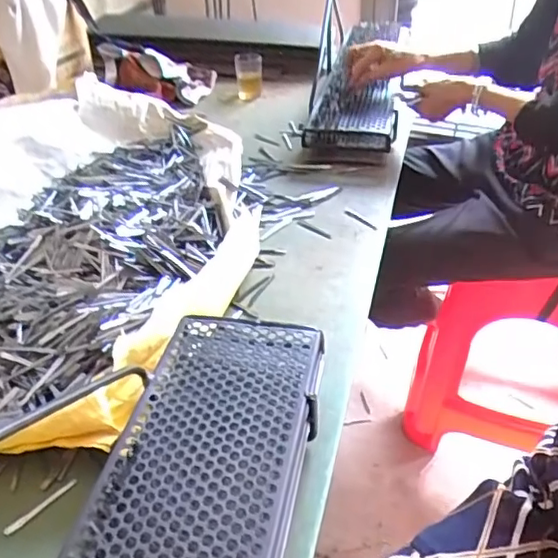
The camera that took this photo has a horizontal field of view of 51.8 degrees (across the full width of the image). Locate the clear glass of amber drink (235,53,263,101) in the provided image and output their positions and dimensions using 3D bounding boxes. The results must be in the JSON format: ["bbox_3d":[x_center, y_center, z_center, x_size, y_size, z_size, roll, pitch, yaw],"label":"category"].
[{"bbox_3d":[-0.068,-0.462,1.304,0.059,0.085,0.058,-5,37,-2],"label":"clear glass of amber drink"}]

